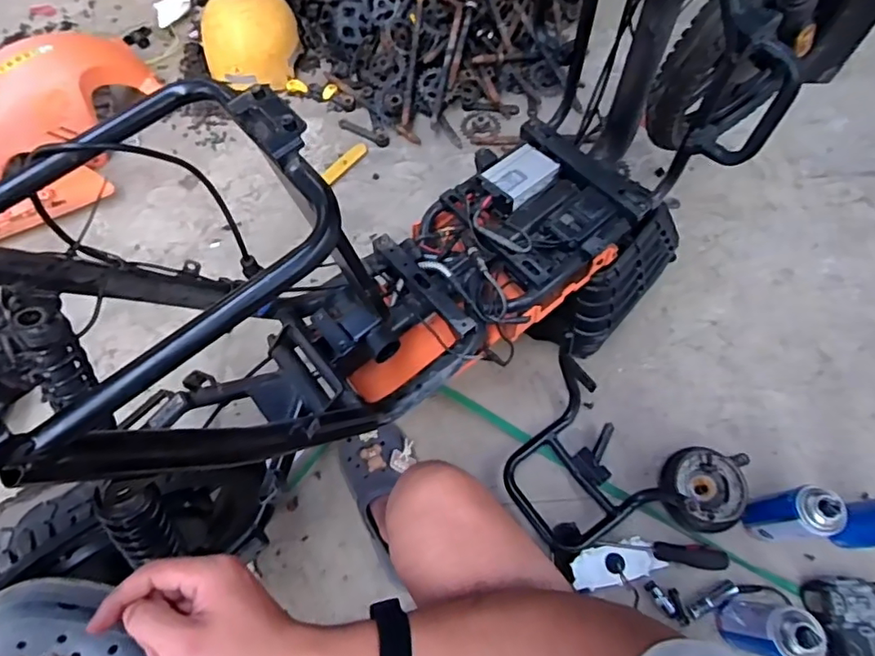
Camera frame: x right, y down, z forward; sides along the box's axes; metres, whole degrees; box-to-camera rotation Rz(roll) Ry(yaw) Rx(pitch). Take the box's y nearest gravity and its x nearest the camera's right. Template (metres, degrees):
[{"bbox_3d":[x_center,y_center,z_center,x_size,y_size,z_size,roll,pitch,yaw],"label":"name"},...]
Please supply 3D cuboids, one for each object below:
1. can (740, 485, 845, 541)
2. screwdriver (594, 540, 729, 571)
[{"bbox_3d":[0.508,0.269,0.794,0.053,0.157,0.064,-5,67,-2],"label":"can"},{"bbox_3d":[0.344,0.339,0.838,0.196,0.022,0.031,7,66,4],"label":"screwdriver"}]

